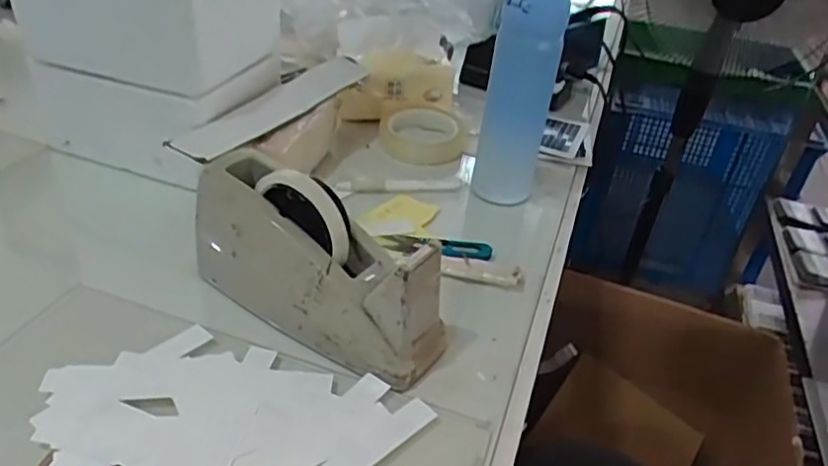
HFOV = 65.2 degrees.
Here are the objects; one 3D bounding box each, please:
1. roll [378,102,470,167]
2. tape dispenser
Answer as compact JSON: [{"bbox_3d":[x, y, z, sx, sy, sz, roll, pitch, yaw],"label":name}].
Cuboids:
[{"bbox_3d":[0.010,-0.124,0.794,0.111,0.026,0.109,5,34,-3],"label":"roll"},{"bbox_3d":[-0.075,0.019,0.497,0.210,0.106,0.067,25,38,24],"label":"tape dispenser"}]

